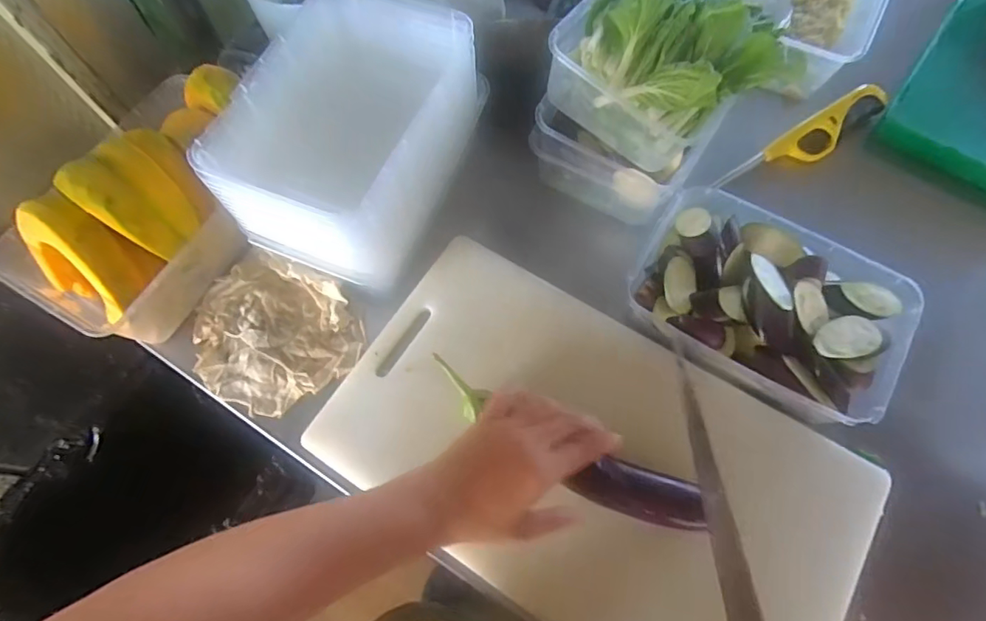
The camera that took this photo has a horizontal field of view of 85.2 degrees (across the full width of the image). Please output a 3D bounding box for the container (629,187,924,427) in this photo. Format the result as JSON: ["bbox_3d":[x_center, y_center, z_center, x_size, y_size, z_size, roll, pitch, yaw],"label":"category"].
[{"bbox_3d":[0.239,-0.009,0.472,0.224,0.059,0.159,30,71,13],"label":"container"}]

